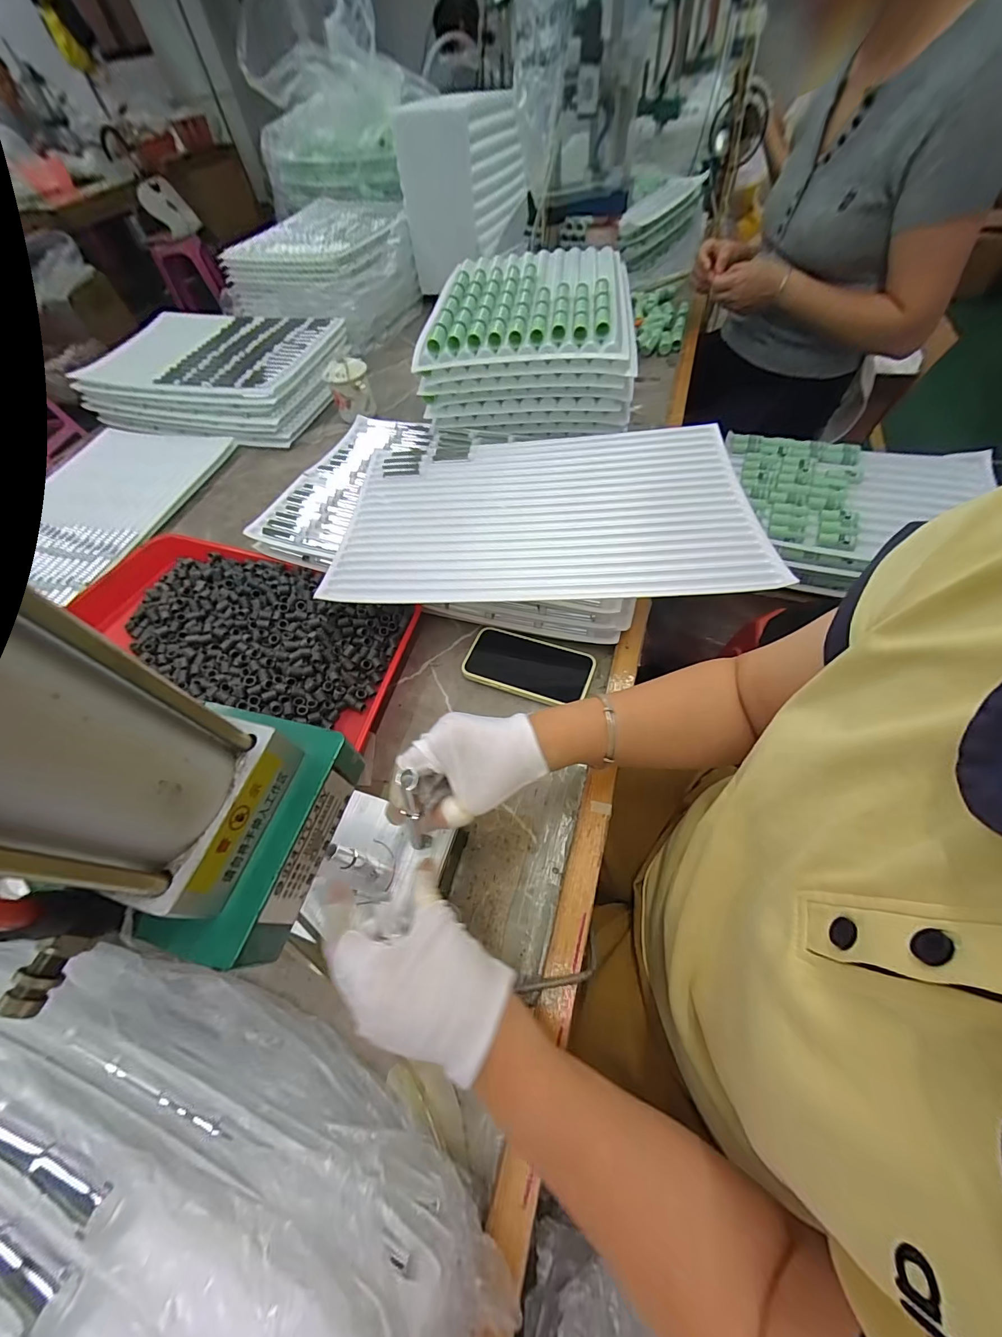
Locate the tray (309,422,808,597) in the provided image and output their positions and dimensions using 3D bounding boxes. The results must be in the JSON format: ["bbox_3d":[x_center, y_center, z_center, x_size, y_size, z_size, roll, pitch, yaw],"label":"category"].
[{"bbox_3d":[0.052,-0.205,0.542,0.485,0.020,0.322,0,56,4],"label":"tray"}]

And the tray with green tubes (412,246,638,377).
[{"bbox_3d":[0.052,-0.593,0.695,0.299,0.054,0.383,3,56,6],"label":"tray with green tubes"}]

